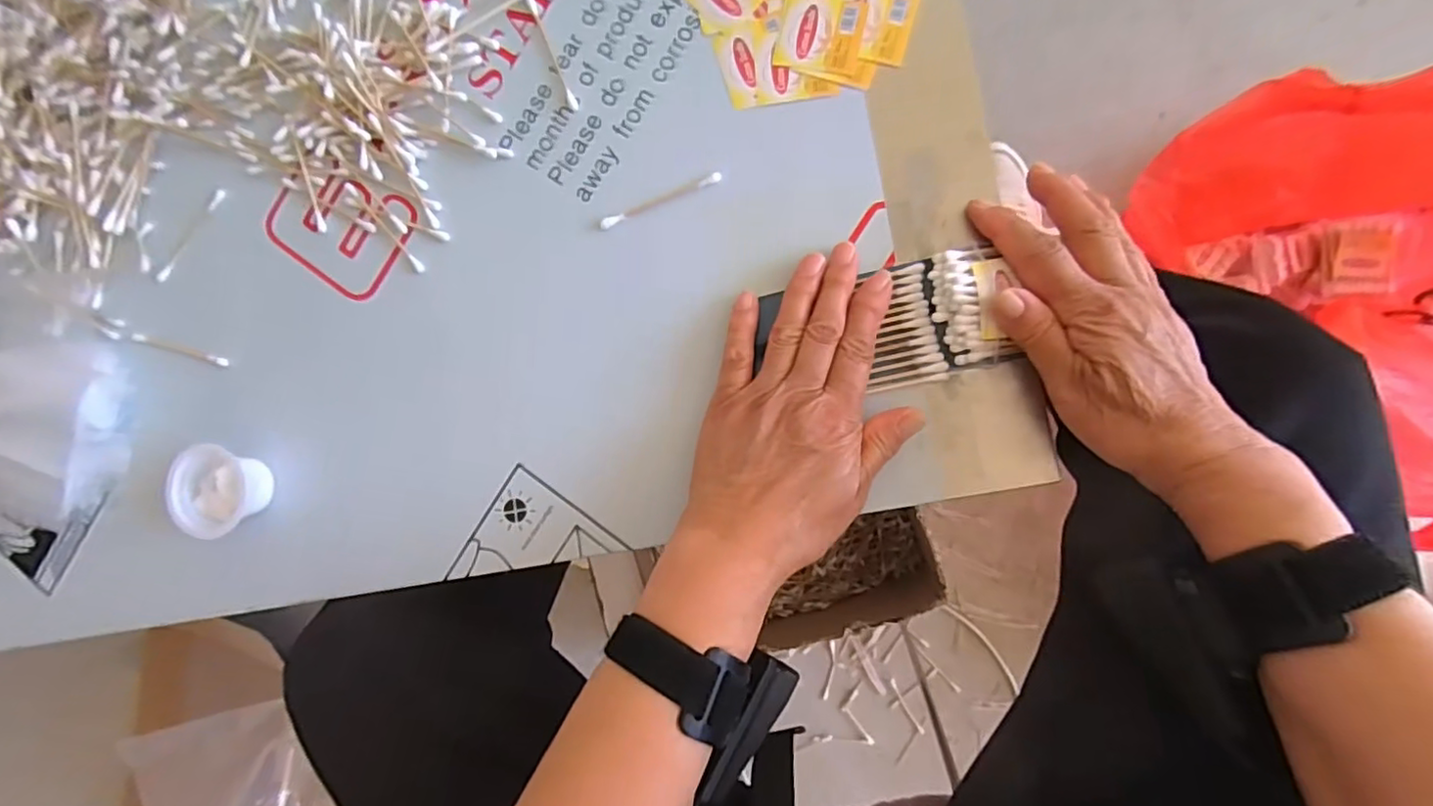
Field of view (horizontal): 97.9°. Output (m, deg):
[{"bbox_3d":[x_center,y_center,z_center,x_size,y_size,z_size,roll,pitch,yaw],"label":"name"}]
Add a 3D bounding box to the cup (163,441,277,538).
[{"bbox_3d":[-0.299,0.052,0.380,0.048,0.032,0.053,8,91,8],"label":"cup"}]

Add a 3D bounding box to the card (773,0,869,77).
[{"bbox_3d":[0.057,-0.199,0.335,0.044,0.004,0.039,14,92,8],"label":"card"}]

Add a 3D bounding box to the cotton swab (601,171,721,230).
[{"bbox_3d":[-0.031,-0.113,0.350,0.072,0.004,0.007,-19,88,8],"label":"cotton swab"}]

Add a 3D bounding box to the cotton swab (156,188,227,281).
[{"bbox_3d":[-0.340,-0.109,0.404,0.008,0.004,0.072,39,95,6],"label":"cotton swab"}]

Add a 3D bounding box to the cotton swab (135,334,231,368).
[{"bbox_3d":[-0.347,-0.035,0.403,0.074,0.005,0.005,15,92,8],"label":"cotton swab"}]

